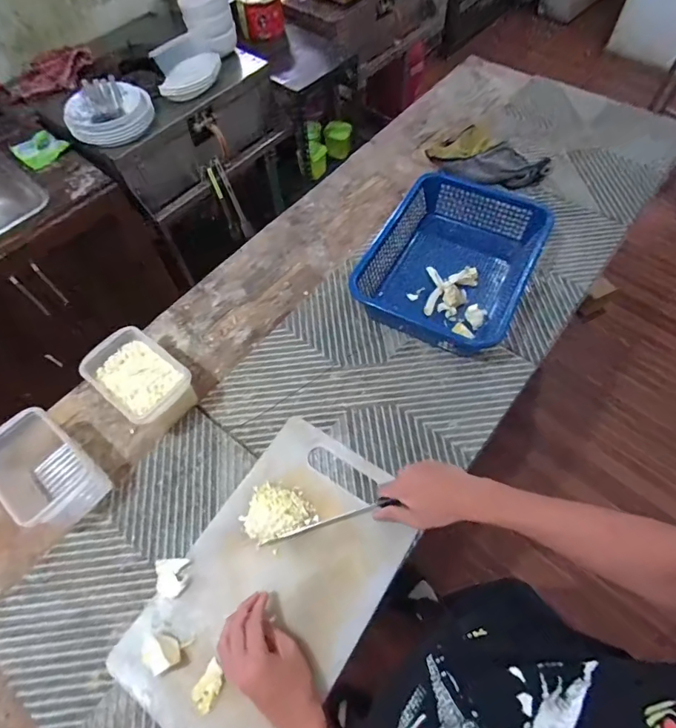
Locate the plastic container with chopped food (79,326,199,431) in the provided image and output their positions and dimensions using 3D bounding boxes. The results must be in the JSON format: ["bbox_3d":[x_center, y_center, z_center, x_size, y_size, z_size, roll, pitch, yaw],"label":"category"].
[{"bbox_3d":[-0.305,0.030,0.682,0.150,0.096,0.102,34,69,20],"label":"plastic container with chopped food"}]

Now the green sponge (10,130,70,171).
[{"bbox_3d":[-0.822,-0.592,1.186,0.107,0.028,0.116,27,66,18],"label":"green sponge"}]

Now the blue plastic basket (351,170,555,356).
[{"bbox_3d":[0.203,-0.184,0.765,0.257,0.082,0.299,25,66,17],"label":"blue plastic basket"}]

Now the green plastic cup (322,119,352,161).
[{"bbox_3d":[0.000,-0.881,1.674,0.098,0.111,0.113,-7,61,-1],"label":"green plastic cup"}]

